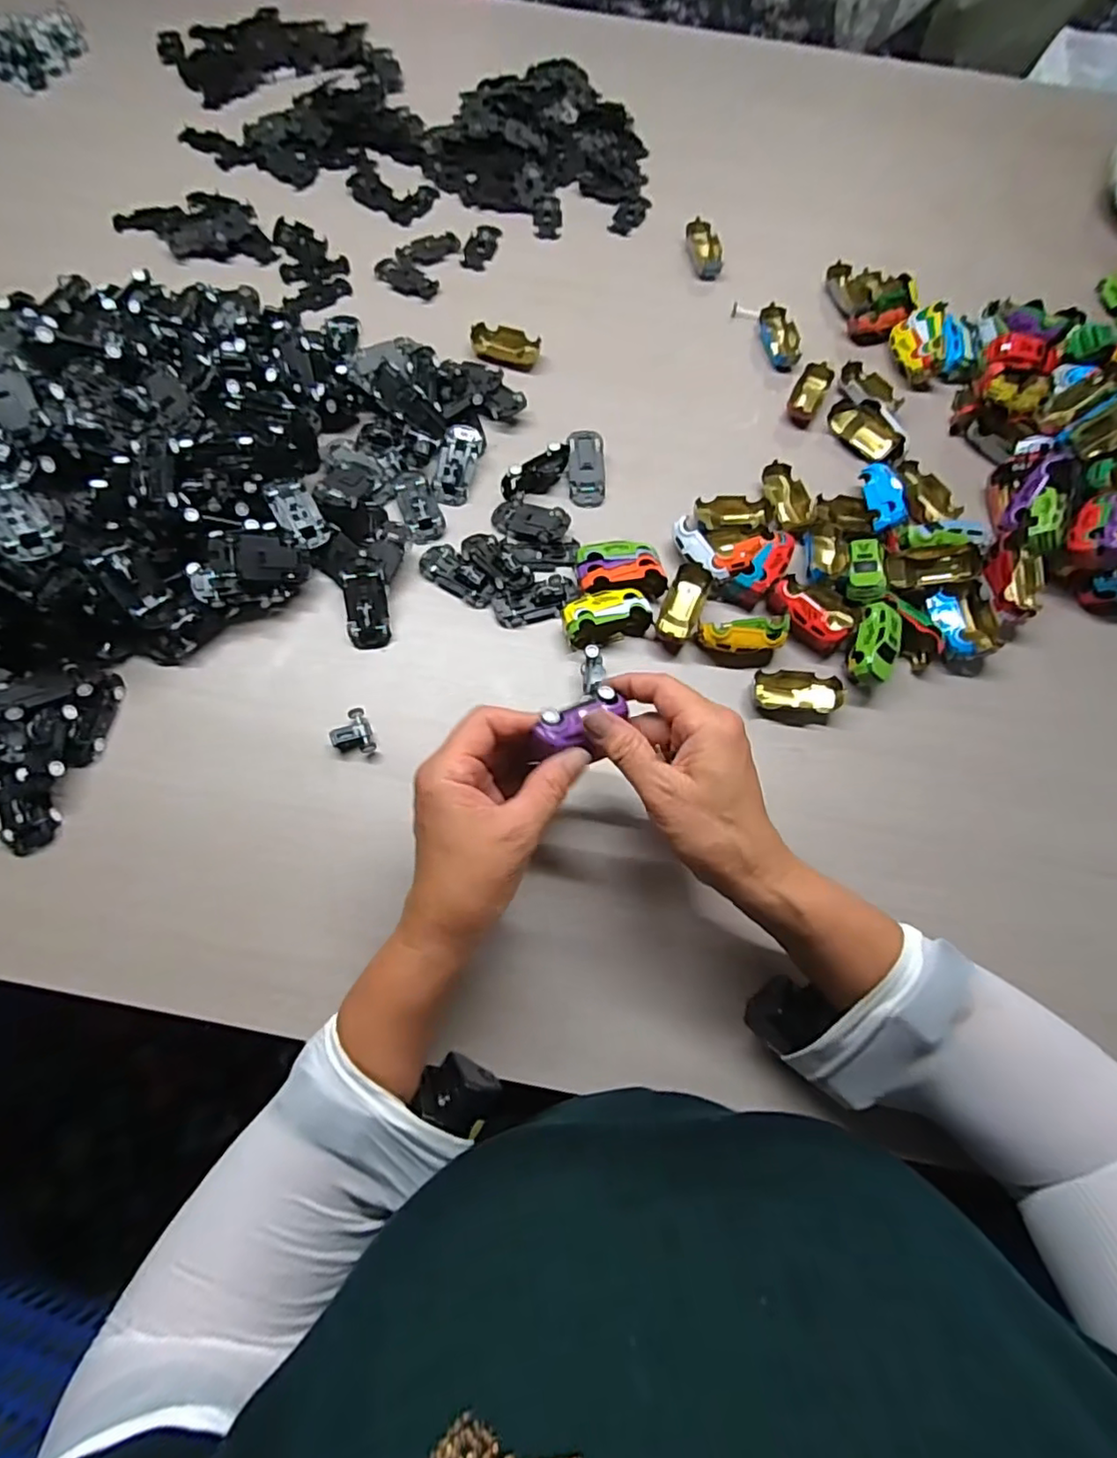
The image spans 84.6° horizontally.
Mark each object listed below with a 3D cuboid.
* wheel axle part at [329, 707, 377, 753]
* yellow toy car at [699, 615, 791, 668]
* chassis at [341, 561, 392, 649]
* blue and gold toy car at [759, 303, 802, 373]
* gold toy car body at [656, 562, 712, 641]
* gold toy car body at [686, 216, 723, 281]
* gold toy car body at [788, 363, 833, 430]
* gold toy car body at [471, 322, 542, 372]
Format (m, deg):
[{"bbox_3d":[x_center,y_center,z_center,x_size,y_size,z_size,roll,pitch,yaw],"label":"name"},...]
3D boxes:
[{"bbox_3d":[-0.143,0.003,0.425,0.026,0.017,0.032,-19,71,-10],"label":"wheel axle part"},{"bbox_3d":[0.140,-0.065,0.460,0.065,0.029,0.026,-4,69,-4],"label":"yellow toy car"},{"bbox_3d":[-0.142,-0.092,0.455,0.030,0.017,0.062,-7,93,-5],"label":"chassis"},{"bbox_3d":[0.214,-0.378,0.589,0.028,0.016,0.063,-7,69,-5],"label":"blue and gold toy car"},{"bbox_3d":[0.096,-0.094,0.472,0.029,0.025,0.066,20,69,5],"label":"gold toy car body"},{"bbox_3d":[0.151,-0.492,0.627,0.029,0.018,0.059,-11,70,-7],"label":"gold toy car body"},{"bbox_3d":[0.232,-0.311,0.566,0.027,0.018,0.058,26,70,7],"label":"gold toy car body"},{"bbox_3d":[-0.049,-0.353,0.566,0.063,0.018,0.036,9,69,1],"label":"gold toy car body"}]

